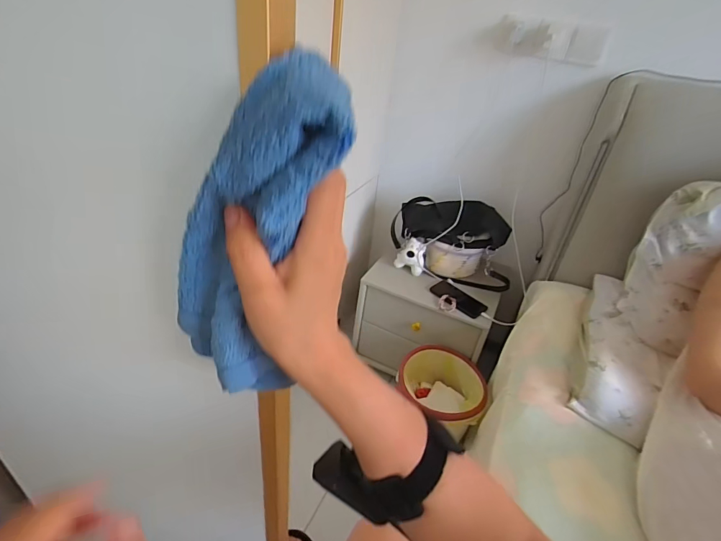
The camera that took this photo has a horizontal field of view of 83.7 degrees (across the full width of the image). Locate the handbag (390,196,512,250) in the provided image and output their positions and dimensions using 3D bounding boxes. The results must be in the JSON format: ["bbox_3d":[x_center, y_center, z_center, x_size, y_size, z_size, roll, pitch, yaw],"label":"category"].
[{"bbox_3d":[0.282,-0.155,1.266,0.358,0.182,0.144,20,37,17],"label":"handbag"}]

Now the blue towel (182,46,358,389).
[{"bbox_3d":[-0.059,-0.013,0.230,0.074,0.207,0.044,15,32,-21],"label":"blue towel"}]

